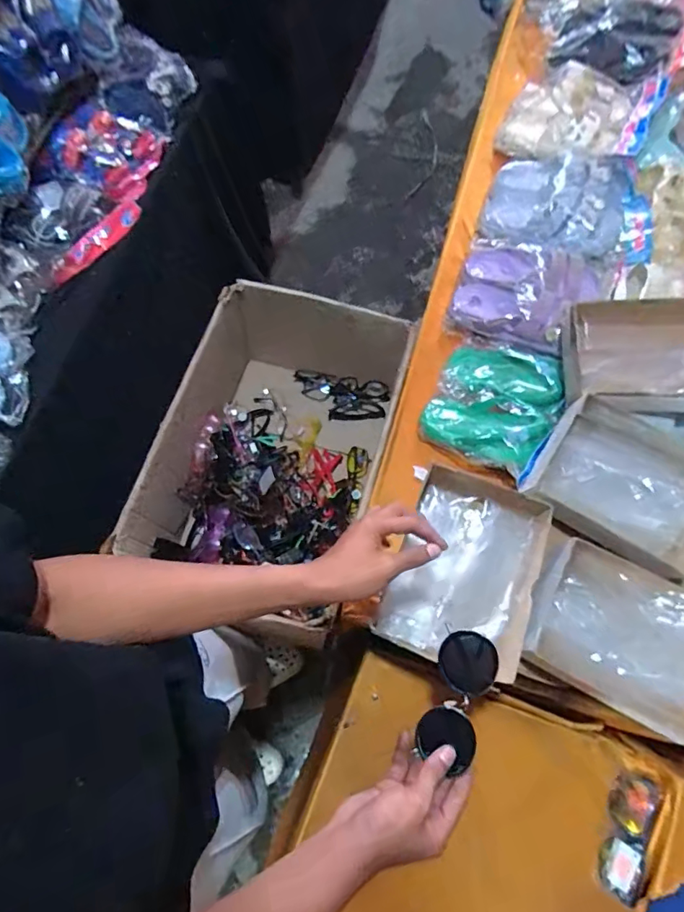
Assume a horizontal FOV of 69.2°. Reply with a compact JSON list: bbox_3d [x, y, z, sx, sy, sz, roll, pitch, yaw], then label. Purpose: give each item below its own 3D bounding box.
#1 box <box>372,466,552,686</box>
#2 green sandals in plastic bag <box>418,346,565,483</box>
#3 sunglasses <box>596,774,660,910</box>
[{"bbox_3d":[0.158,0.142,0.641,0.160,0.064,0.237,20,72,6],"label":"box"},{"bbox_3d":[0.254,-0.085,0.796,0.210,0.067,0.217,24,77,20],"label":"green sandals in plastic bag"},{"bbox_3d":[0.366,0.482,0.631,0.044,0.037,0.136,27,73,8],"label":"sunglasses"}]

